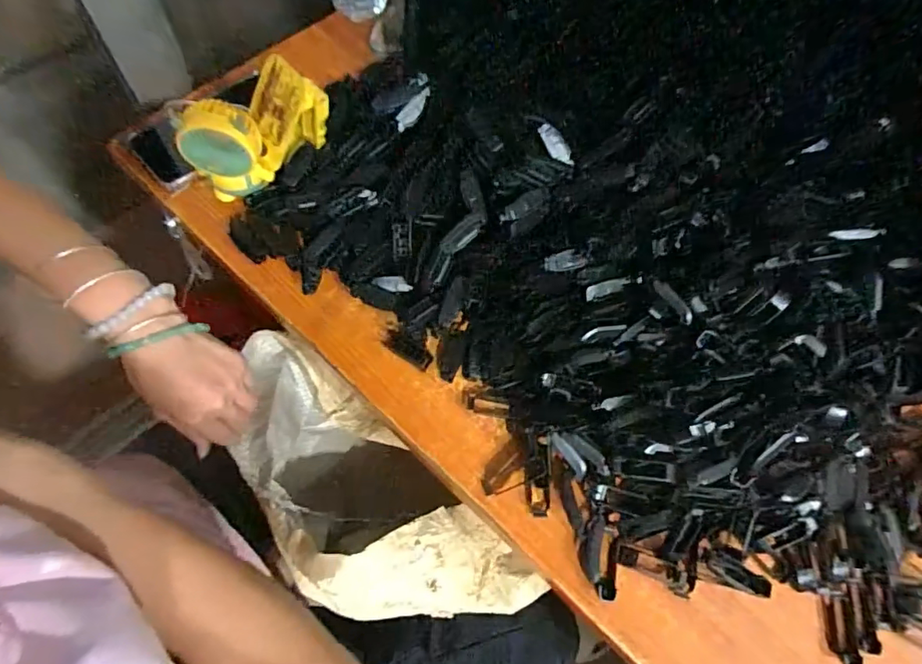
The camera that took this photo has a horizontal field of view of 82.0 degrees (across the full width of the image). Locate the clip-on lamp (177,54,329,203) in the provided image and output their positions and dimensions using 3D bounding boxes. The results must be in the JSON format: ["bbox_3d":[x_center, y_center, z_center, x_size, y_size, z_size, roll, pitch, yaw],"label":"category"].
[{"bbox_3d":[-0.191,-0.189,0.498,0.056,0.084,0.134,38,68,10],"label":"clip-on lamp"}]

